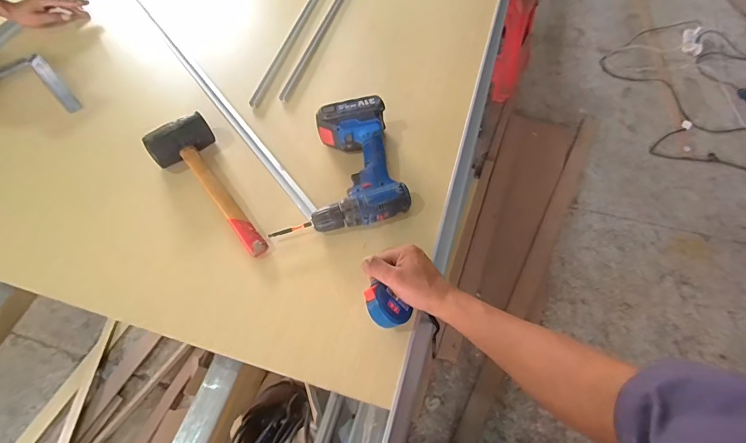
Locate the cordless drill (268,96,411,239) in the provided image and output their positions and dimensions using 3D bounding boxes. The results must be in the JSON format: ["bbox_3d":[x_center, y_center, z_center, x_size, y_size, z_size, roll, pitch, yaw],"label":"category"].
[{"bbox_3d":[-0.067,-0.089,0.677,0.216,0.068,0.222,-12,59,-5],"label":"cordless drill"}]

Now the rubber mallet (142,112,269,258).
[{"bbox_3d":[-0.266,-0.056,0.678,0.111,0.059,0.300,-33,63,-17],"label":"rubber mallet"}]

